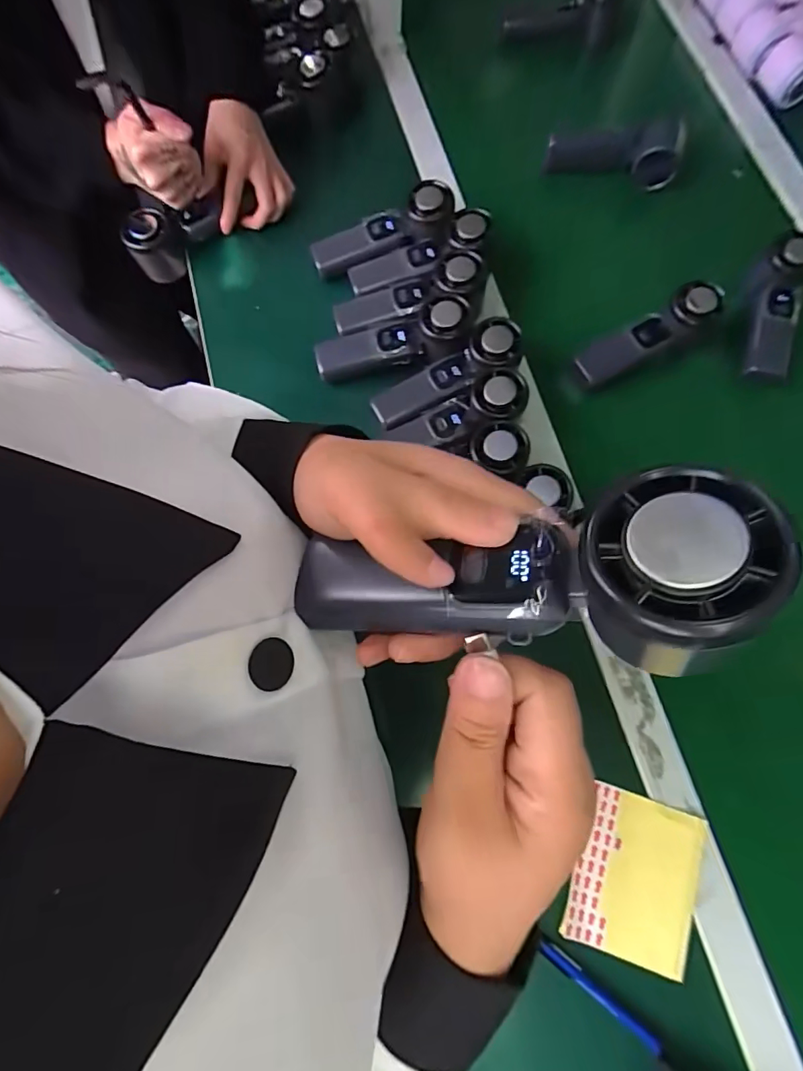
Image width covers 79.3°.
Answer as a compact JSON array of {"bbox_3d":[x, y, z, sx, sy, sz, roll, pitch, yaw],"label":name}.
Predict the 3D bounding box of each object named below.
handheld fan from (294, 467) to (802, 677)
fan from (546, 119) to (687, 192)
[{"bbox_3d":[0.039,0.020,0.179,0.162,0.047,0.056,-9,72,28],"label":"handheld fan"},{"bbox_3d":[0.262,-0.477,0.606,0.161,0.061,0.056,12,74,2],"label":"fan"}]

